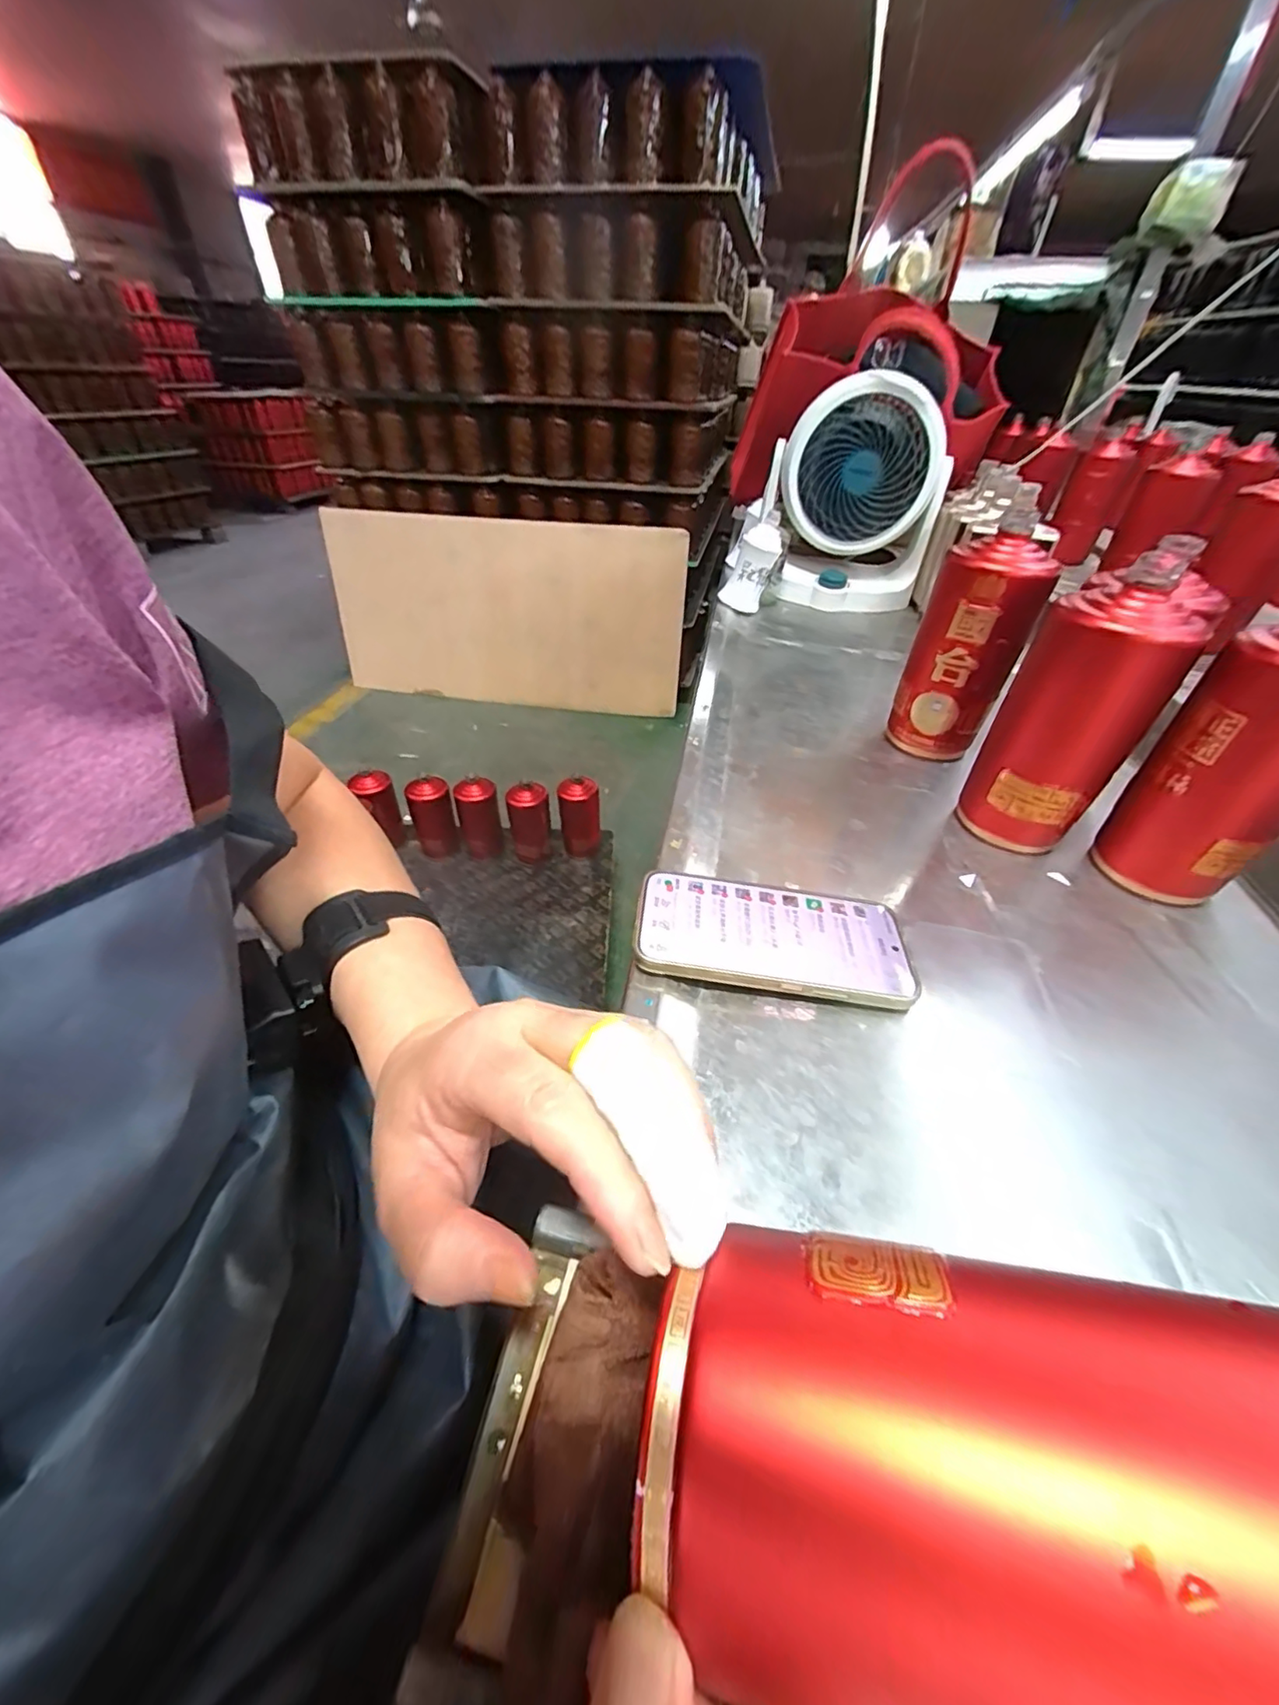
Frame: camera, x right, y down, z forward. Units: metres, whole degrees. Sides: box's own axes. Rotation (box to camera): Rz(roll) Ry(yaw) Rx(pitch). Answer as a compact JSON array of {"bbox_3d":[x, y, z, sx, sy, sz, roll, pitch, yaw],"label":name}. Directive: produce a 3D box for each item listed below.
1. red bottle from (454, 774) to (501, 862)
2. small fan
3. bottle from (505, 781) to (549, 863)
[{"bbox_3d":[-0.327,-0.078,1.175,0.080,0.166,0.084,-11,42,-15],"label":"red bottle"},{"bbox_3d":[0.297,-0.481,0.794,0.216,0.247,0.125,16,42,15],"label":"small fan"},{"bbox_3d":[-0.221,-0.056,1.162,0.078,0.177,0.062,-7,41,-11],"label":"bottle"}]

